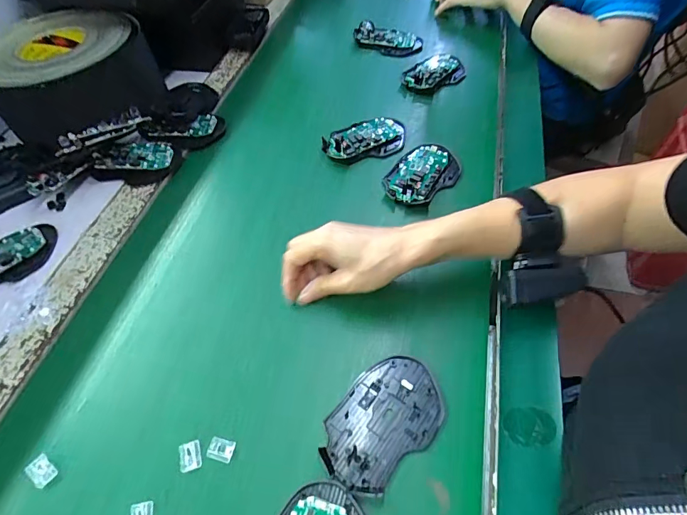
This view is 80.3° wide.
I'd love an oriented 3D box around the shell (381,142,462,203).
[{"bbox_3d":[0.102,-0.110,0.522,0.076,0.019,0.117,33,61,22],"label":"shell"}]

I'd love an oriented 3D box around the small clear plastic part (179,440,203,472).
[{"bbox_3d":[-0.122,0.158,0.325,0.016,0.004,0.022,-14,55,-9],"label":"small clear plastic part"}]

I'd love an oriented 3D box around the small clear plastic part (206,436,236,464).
[{"bbox_3d":[-0.098,0.154,0.326,0.020,0.004,0.016,11,55,9],"label":"small clear plastic part"}]

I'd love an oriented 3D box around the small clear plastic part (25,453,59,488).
[{"bbox_3d":[-0.240,0.169,0.324,0.016,0.005,0.021,-39,88,-25],"label":"small clear plastic part"}]

